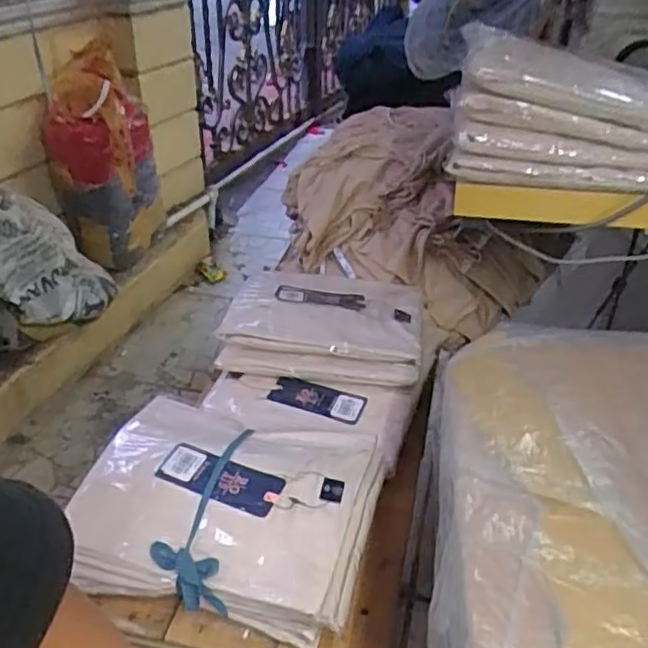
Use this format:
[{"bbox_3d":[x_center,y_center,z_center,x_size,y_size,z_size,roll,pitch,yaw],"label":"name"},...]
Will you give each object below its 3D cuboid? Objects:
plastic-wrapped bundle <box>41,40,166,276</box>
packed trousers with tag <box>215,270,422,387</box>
[{"bbox_3d":[-0.553,-0.394,1.719,0.196,0.491,0.234,3,32,3],"label":"plastic-wrapped bundle"},{"bbox_3d":[0.004,-0.010,0.919,0.254,0.053,0.237,5,32,7],"label":"packed trousers with tag"}]

